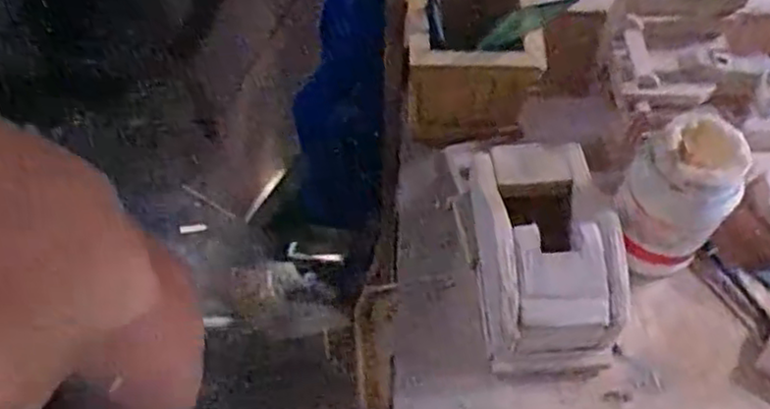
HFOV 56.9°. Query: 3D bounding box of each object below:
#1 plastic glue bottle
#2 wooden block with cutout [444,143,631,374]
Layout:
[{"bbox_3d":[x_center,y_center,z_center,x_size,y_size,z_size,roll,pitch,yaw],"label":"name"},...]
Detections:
[{"bbox_3d":[0.223,-0.001,0.550,0.074,0.138,0.072,0,60,-1],"label":"plastic glue bottle"},{"bbox_3d":[0.120,0.021,0.565,0.105,0.101,0.207,-5,60,-4],"label":"wooden block with cutout"}]

